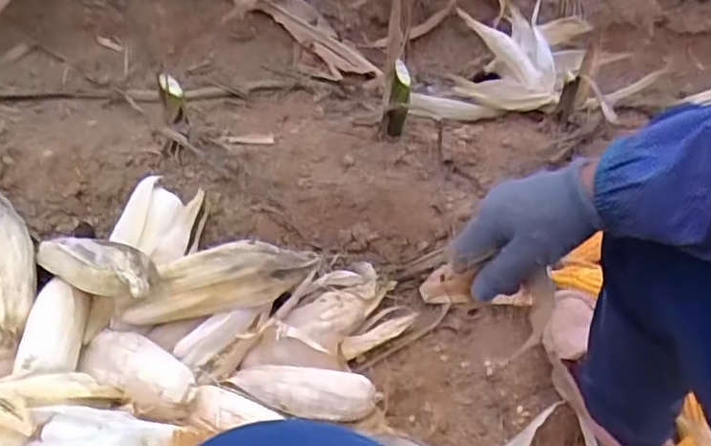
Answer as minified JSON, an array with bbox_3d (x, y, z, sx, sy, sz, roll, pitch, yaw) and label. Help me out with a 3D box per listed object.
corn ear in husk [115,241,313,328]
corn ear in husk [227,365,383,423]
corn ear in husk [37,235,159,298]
[{"bbox_3d":[-0.161,0.066,0.778,0.228,0.059,0.086,-4,46,-10],"label":"corn ear in husk"},{"bbox_3d":[-0.059,0.198,0.769,0.166,0.037,0.054,10,45,4],"label":"corn ear in husk"},{"bbox_3d":[-0.307,0.044,0.770,0.201,0.049,0.063,8,38,31],"label":"corn ear in husk"}]

